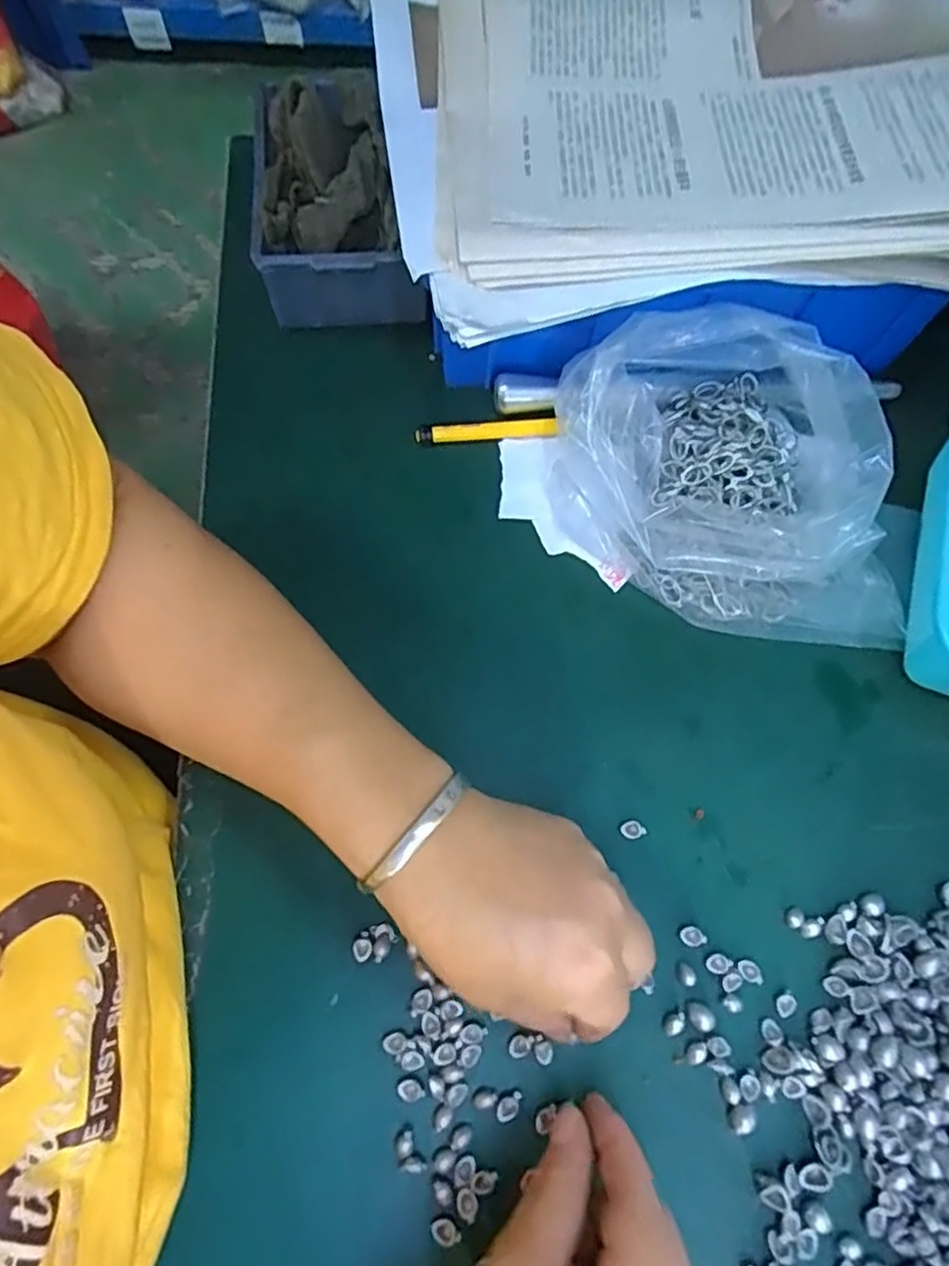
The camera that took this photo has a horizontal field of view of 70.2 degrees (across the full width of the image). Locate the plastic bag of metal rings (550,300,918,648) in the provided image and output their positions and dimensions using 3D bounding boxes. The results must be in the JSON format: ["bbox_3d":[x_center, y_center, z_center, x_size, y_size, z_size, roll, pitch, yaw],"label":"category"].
[{"bbox_3d":[0.134,-0.079,0.340,0.183,0.076,0.142,4,69,-1],"label":"plastic bag of metal rings"}]

